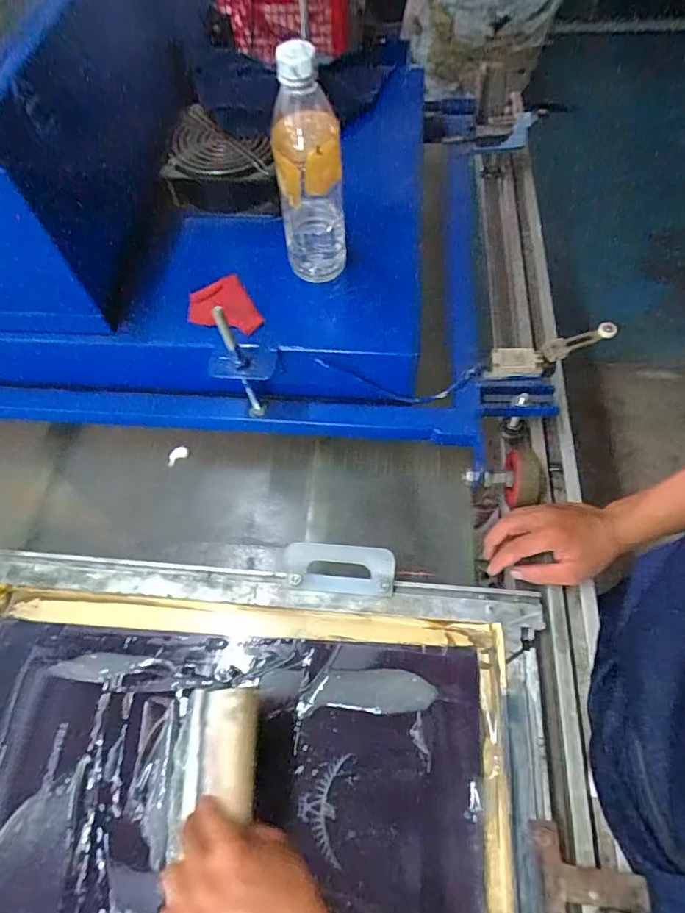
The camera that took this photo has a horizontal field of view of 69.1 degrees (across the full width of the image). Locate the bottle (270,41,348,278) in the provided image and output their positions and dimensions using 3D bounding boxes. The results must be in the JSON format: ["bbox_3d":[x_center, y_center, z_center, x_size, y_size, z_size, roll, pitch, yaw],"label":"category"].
[{"bbox_3d":[-0.030,-0.261,0.471,0.062,0.208,0.050,-4,66,-2],"label":"bottle"}]

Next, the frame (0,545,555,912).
[{"bbox_3d":[-0.132,0.315,0.481,0.633,0.038,0.433,4,63,4],"label":"frame"}]

